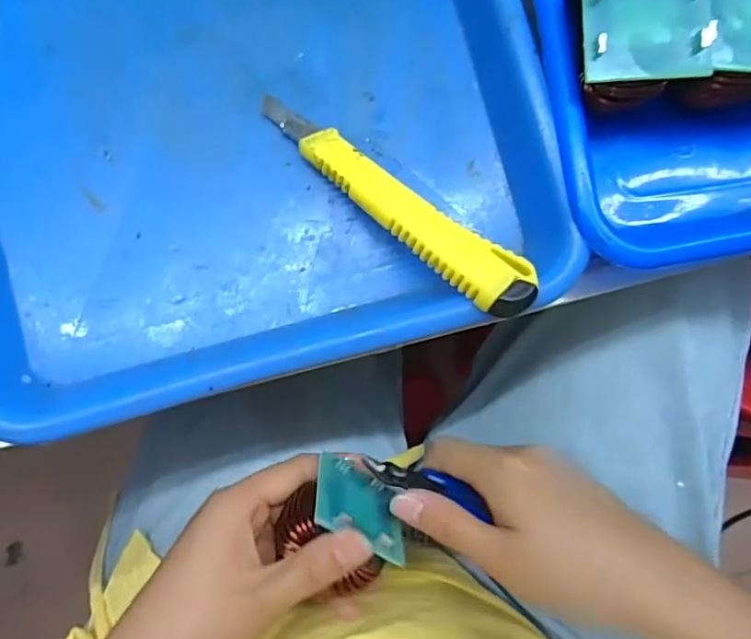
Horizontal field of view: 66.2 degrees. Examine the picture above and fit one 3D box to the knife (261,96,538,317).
[{"bbox_3d":[0.006,-0.049,0.230,0.135,0.006,0.023,41,84,14],"label":"knife"}]

